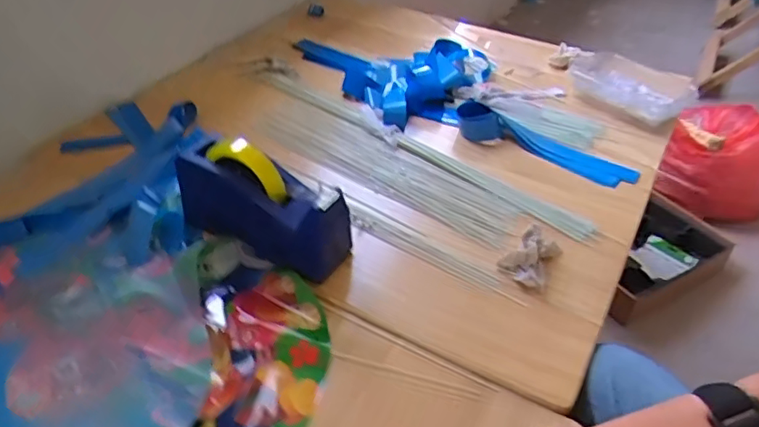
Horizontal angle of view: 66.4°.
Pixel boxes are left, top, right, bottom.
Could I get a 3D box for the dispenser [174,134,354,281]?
[{"bbox_3d":[-0.133,-0.011,0.655,0.204,0.115,0.072,18,43,17],"label":"dispenser"}]

